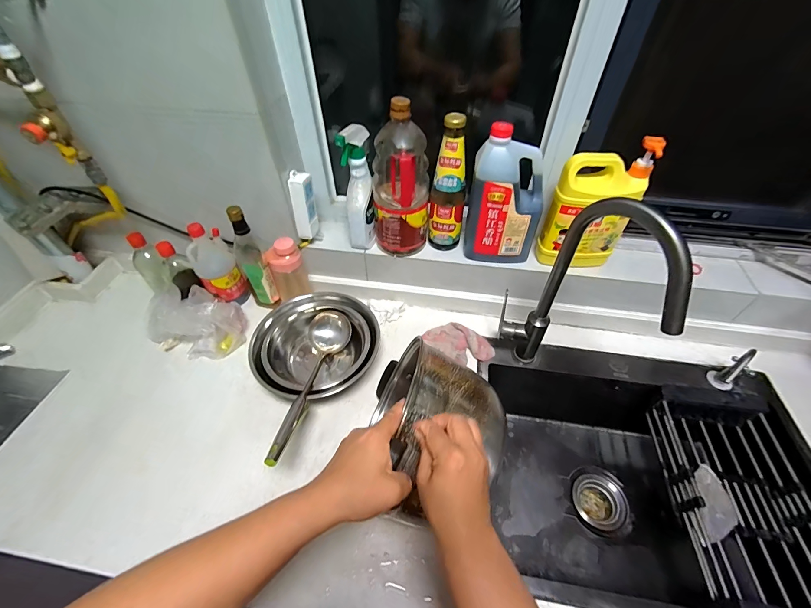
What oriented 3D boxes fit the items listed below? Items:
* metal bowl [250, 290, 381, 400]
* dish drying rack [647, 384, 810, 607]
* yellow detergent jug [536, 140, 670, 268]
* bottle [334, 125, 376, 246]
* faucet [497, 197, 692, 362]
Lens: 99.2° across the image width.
[{"bbox_3d":[-0.186,0.088,0.703,0.224,0.103,0.220,-1,49,1],"label":"metal bowl"},{"bbox_3d":[0.598,0.344,0.607,0.204,0.086,0.383,6,49,7],"label":"dish drying rack"},{"bbox_3d":[0.348,-0.173,0.647,0.151,0.230,0.070,8,49,9],"label":"yellow detergent jug"},{"bbox_3d":[-0.093,-0.229,0.695,0.053,0.230,0.087,0,49,2],"label":"bottle"},{"bbox_3d":[0.272,0.014,0.560,0.057,0.390,0.237,-33,56,-25],"label":"faucet"}]

